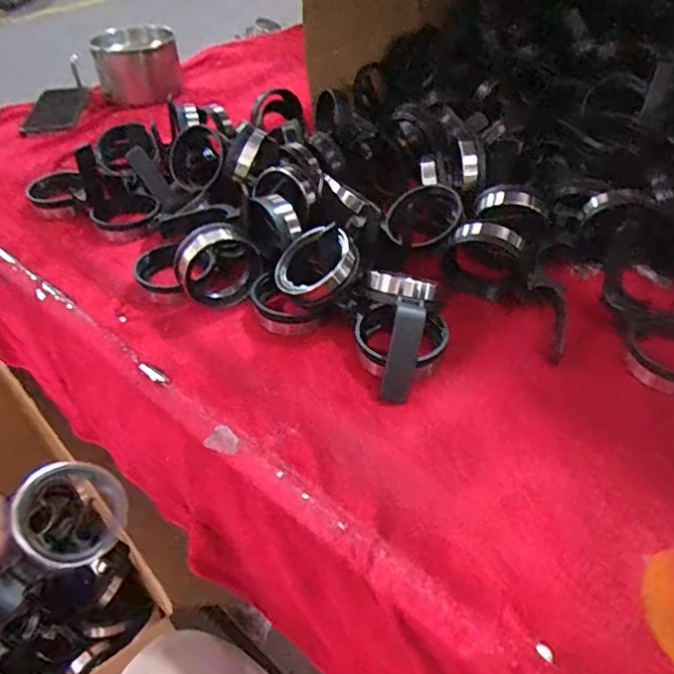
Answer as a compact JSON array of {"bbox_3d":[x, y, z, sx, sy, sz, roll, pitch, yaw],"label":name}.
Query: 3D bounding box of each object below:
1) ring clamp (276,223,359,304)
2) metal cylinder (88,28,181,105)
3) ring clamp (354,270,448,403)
[{"bbox_3d":[-0.016,-0.062,0.480,0.068,0.066,0.031,37,11,34],"label":"ring clamp"},{"bbox_3d":[-0.312,-0.428,0.894,0.126,0.087,0.122,-13,42,-13],"label":"metal cylinder"},{"bbox_3d":[0.050,-0.009,0.448,0.072,0.056,0.112,0,41,2],"label":"ring clamp"}]

